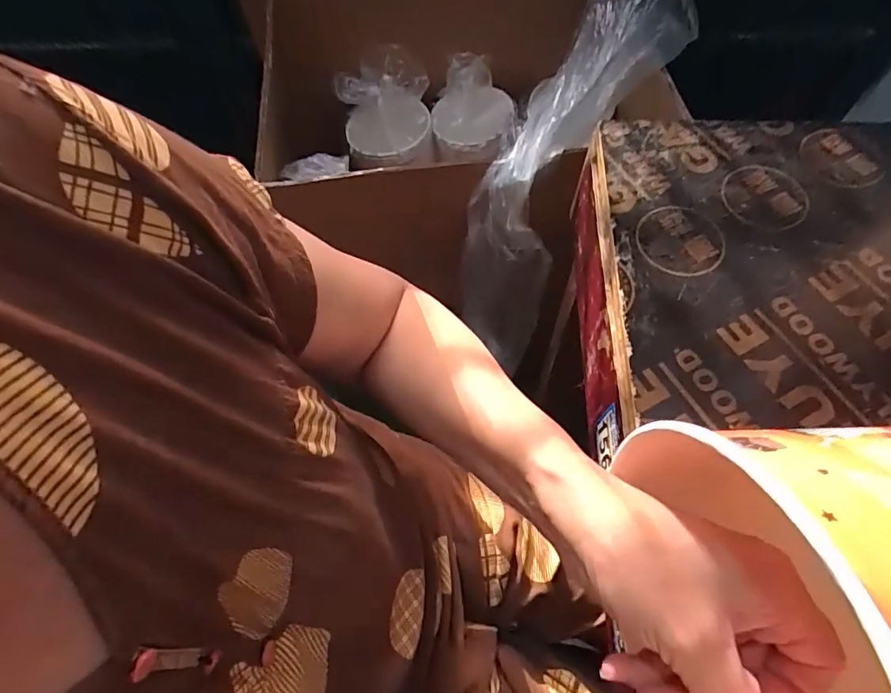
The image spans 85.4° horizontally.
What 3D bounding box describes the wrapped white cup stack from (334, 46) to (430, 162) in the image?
[{"bbox_3d":[-0.109,-0.435,0.871,0.155,0.123,0.148,-8,63,-2],"label":"wrapped white cup stack"}]

